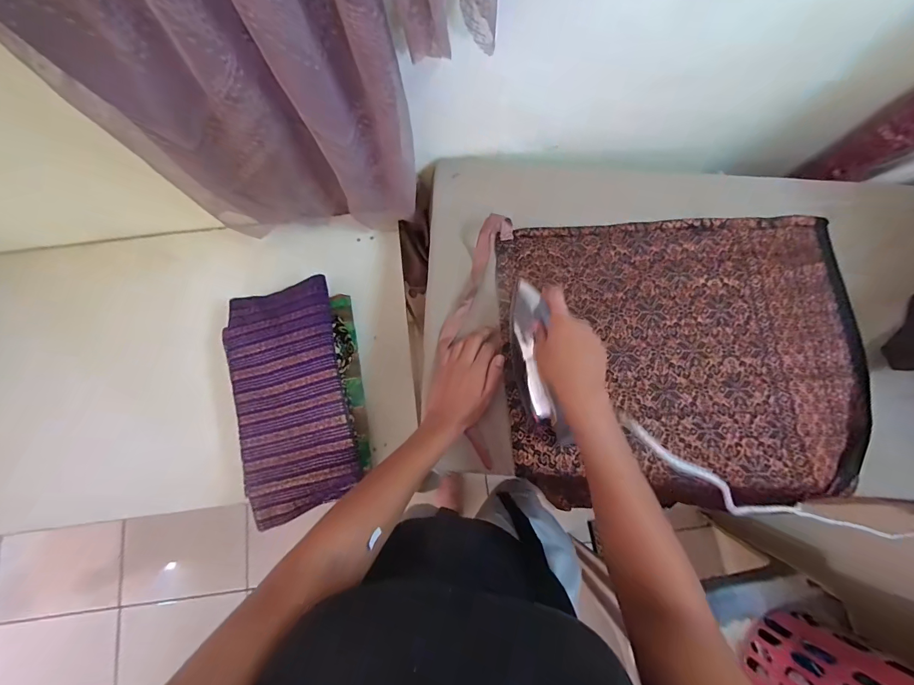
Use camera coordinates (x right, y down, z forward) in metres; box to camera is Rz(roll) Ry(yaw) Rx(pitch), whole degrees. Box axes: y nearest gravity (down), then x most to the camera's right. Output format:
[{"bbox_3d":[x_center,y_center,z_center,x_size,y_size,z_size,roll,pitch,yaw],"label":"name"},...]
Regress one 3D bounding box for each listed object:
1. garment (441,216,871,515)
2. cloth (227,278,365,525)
[{"bbox_3d":[0.282,0.014,0.541,0.547,0.024,0.395,-1,78,-1],"label":"garment"},{"bbox_3d":[-0.260,0.079,0.598,0.173,0.035,0.346,-15,78,-4],"label":"cloth"}]

